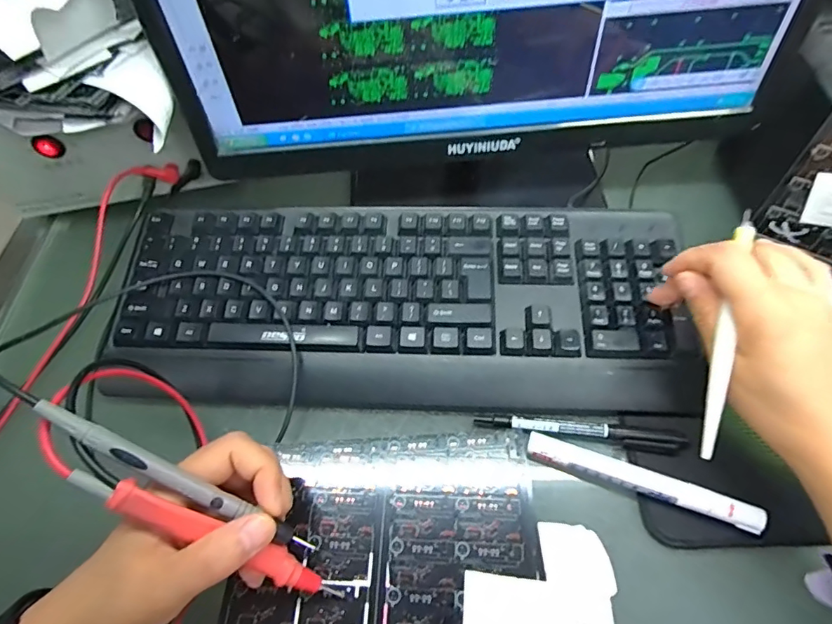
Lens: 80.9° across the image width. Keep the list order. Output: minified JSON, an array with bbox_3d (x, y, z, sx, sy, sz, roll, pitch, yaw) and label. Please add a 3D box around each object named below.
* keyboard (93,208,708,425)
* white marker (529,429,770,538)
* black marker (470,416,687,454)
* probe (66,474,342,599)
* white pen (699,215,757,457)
[{"bbox_3d":[-0.015,-0.006,0.379,0.420,0.044,0.156,2,60,3],"label":"keyboard"},{"bbox_3d":[0.143,0.109,0.314,0.142,0.014,0.015,17,62,12],"label":"white marker"},{"bbox_3d":[0.113,0.080,0.333,0.140,0.010,0.014,4,60,5],"label":"black marker"},{"bbox_3d":[-0.097,0.112,0.240,0.141,0.019,0.016,36,62,-20],"label":"probe"},{"bbox_3d":[0.170,0.016,0.269,0.009,0.006,0.128,15,78,11],"label":"white pen"}]

